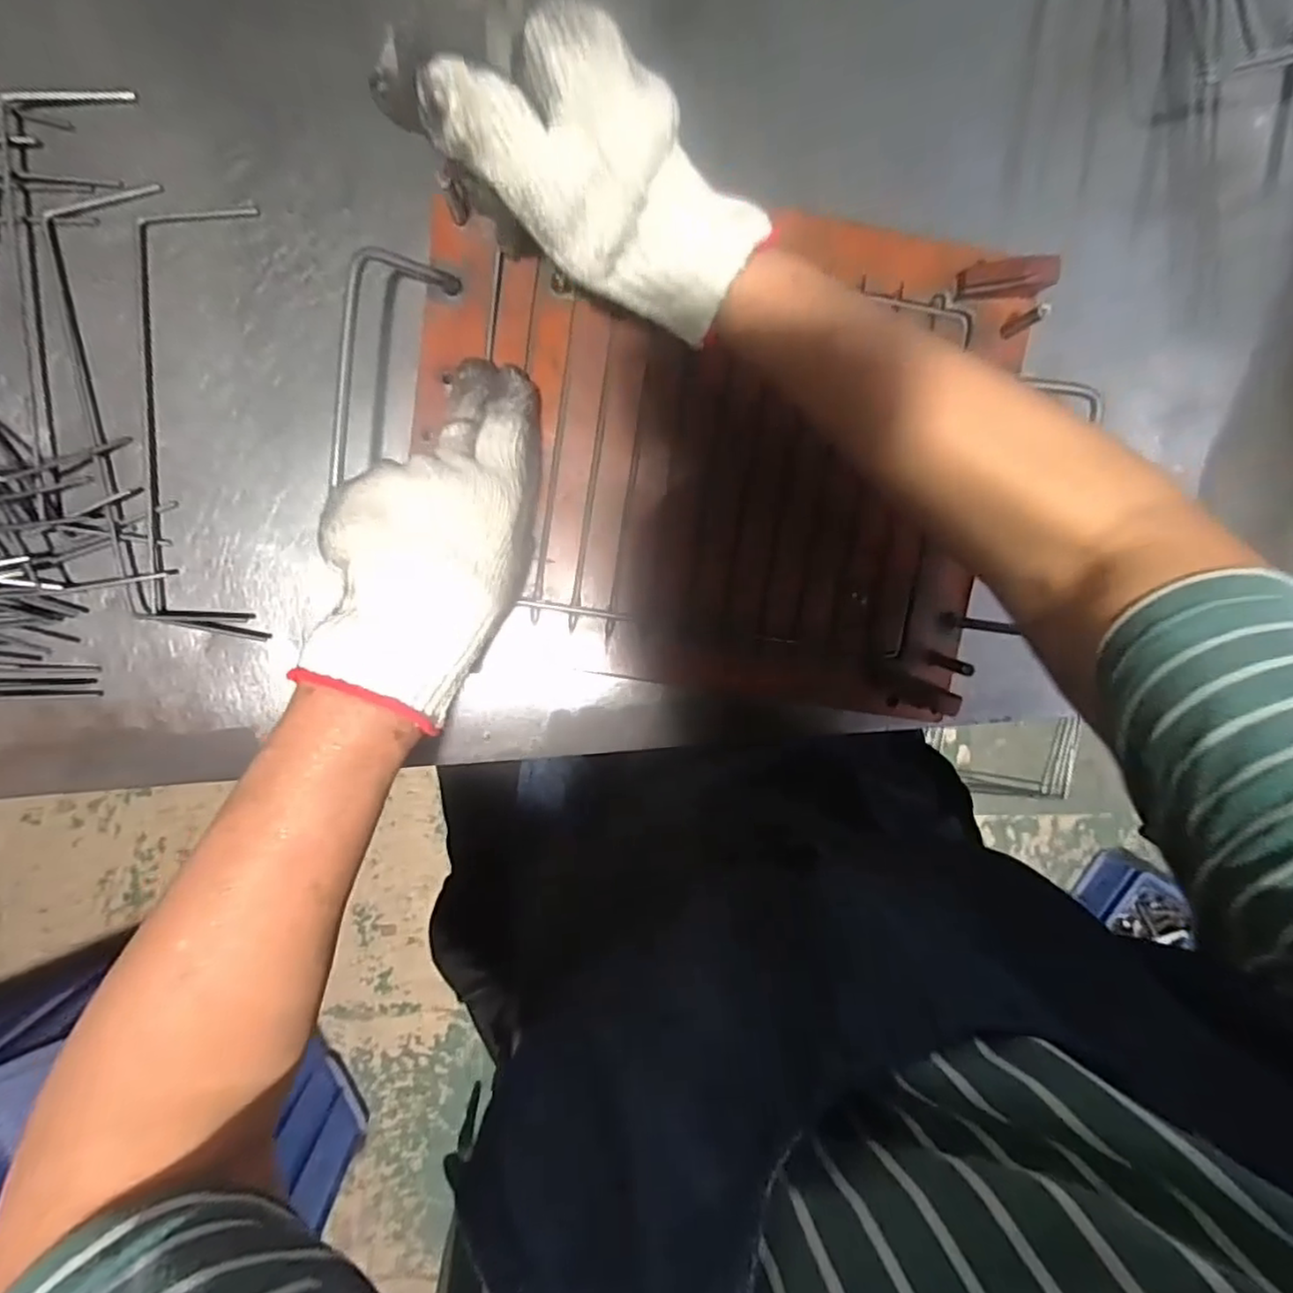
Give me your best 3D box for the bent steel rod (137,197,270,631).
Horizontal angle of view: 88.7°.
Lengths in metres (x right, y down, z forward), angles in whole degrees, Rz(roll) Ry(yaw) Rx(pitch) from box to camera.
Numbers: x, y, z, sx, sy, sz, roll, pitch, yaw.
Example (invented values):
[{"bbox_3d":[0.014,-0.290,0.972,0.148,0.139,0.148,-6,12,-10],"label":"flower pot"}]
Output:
[{"bbox_3d":[-0.226,-0.111,0.337,0.056,0.004,0.213,3,98,-4],"label":"bent steel rod"}]

